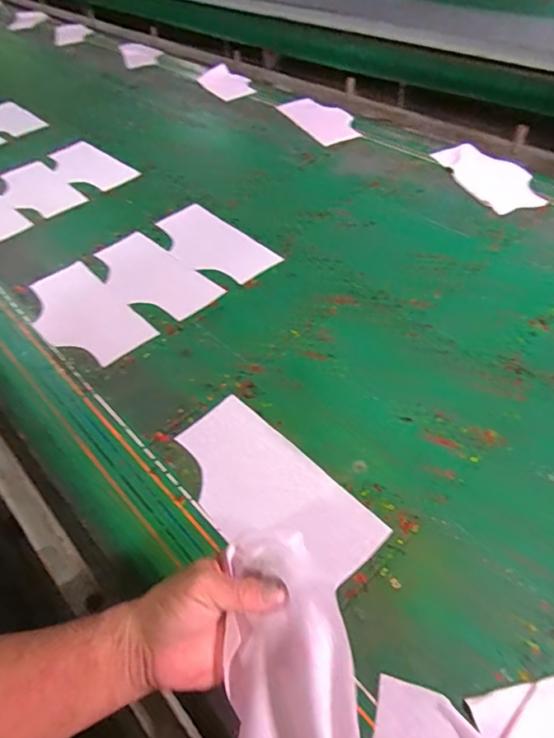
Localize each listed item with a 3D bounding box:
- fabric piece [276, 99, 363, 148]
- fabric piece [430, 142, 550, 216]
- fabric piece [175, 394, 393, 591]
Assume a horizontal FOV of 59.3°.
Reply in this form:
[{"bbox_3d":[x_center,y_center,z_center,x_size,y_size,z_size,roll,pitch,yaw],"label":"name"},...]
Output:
[{"bbox_3d":[0.131,-0.718,1.395,0.167,0.013,0.320,-19,49,-11],"label":"fabric piece"},{"bbox_3d":[0.485,-0.455,1.131,0.142,0.016,0.303,-15,48,-8],"label":"fabric piece"},{"bbox_3d":[-0.017,0.160,0.649,0.148,0.008,0.304,-36,54,-24],"label":"fabric piece"}]

